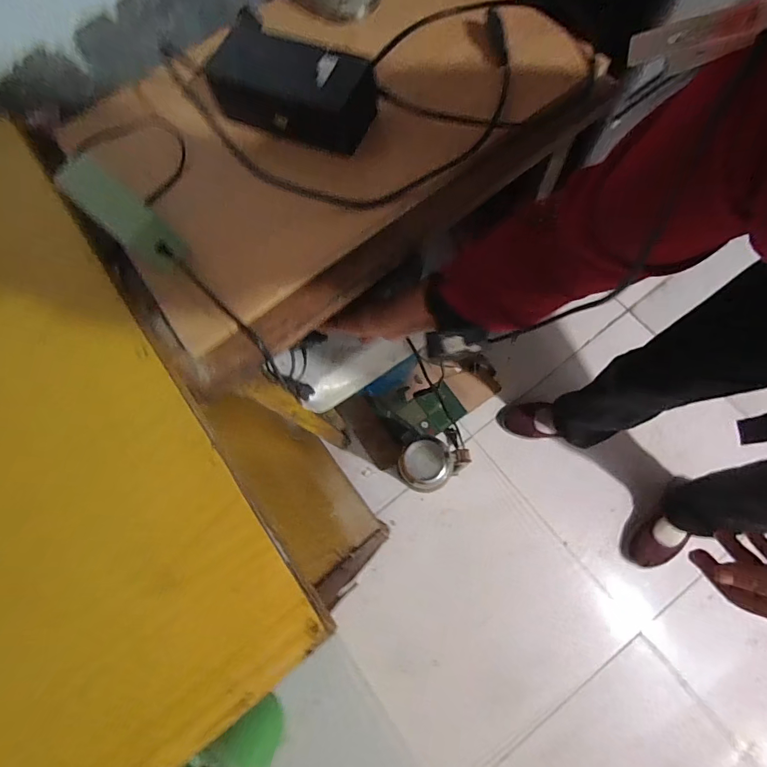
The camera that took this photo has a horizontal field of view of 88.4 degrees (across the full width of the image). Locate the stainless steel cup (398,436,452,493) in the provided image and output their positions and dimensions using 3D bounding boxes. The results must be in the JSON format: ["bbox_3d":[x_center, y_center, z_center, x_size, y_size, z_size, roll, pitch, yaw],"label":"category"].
[{"bbox_3d":[0.085,0.171,0.808,0.101,0.074,0.092,17,76,10],"label":"stainless steel cup"}]

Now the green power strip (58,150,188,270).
[{"bbox_3d":[-0.252,-0.163,0.386,0.119,0.023,0.044,44,77,-18],"label":"green power strip"}]

